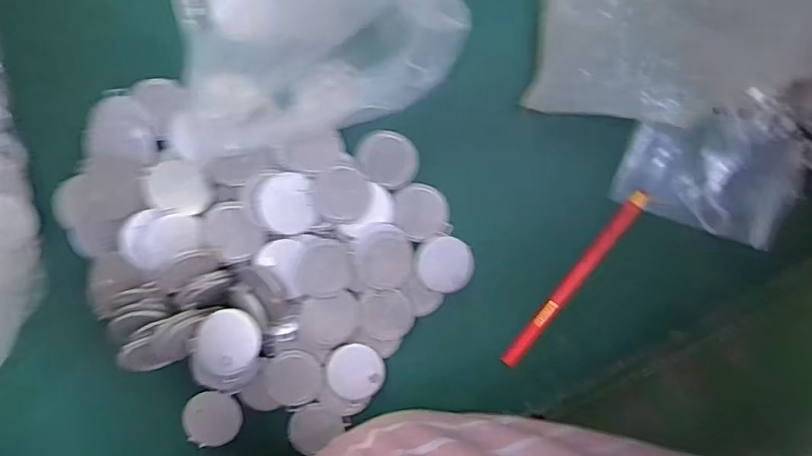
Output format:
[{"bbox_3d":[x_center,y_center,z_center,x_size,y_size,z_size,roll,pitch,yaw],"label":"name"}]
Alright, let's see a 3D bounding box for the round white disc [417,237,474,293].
[{"bbox_3d":[0.030,0.026,0.371,0.043,0.009,0.038,41,94,-6],"label":"round white disc"}]

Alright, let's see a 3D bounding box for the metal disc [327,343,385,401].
[{"bbox_3d":[-0.037,0.105,0.374,0.040,0.004,0.040,0,97,-2],"label":"metal disc"}]

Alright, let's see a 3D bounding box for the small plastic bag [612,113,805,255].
[{"bbox_3d":[0.217,-0.039,0.363,0.121,0.013,0.079,19,96,-4],"label":"small plastic bag"}]

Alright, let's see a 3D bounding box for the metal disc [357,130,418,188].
[{"bbox_3d":[-0.012,-0.049,0.366,0.043,0.008,0.036,27,95,-5],"label":"metal disc"}]

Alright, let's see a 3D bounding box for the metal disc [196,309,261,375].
[{"bbox_3d":[-0.120,0.077,0.347,0.042,0.009,0.041,0,97,-2],"label":"metal disc"}]

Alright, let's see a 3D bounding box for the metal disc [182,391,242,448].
[{"bbox_3d":[-0.142,0.139,0.375,0.040,0.005,0.040,0,97,-2],"label":"metal disc"}]

